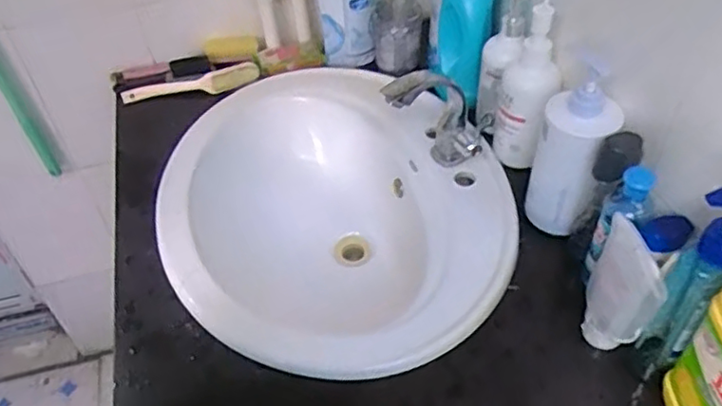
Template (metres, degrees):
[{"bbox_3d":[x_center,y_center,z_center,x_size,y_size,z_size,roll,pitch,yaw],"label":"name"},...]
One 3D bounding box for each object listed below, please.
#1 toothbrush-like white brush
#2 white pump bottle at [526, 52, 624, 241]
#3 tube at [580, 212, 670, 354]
[{"bbox_3d":[-0.276,-0.190,0.998,0.221,0.020,0.041,-13,47,-6],"label":"toothbrush-like white brush"},{"bbox_3d":[0.239,-0.055,0.704,0.083,0.200,0.081,13,50,17],"label":"white pump bottle"},{"bbox_3d":[0.250,0.093,0.604,0.030,0.159,0.073,-17,48,-10],"label":"tube"}]

